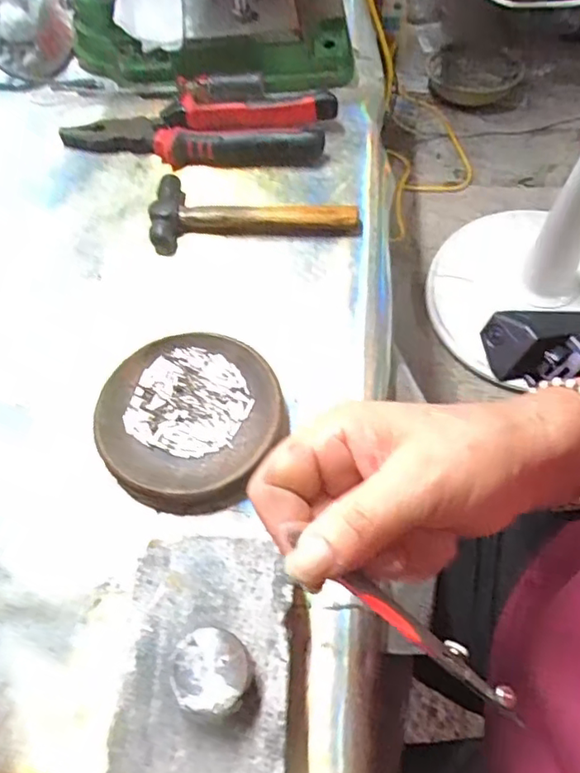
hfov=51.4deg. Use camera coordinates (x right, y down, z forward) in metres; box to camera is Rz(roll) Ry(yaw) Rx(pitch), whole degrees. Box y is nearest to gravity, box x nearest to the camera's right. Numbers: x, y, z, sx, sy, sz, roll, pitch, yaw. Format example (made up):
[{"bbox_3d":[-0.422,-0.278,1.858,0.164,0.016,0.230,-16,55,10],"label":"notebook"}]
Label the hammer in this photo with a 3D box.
[{"bbox_3d":[-0.026,-0.133,0.456,0.154,0.015,0.064,2,62,2],"label":"hammer"}]

